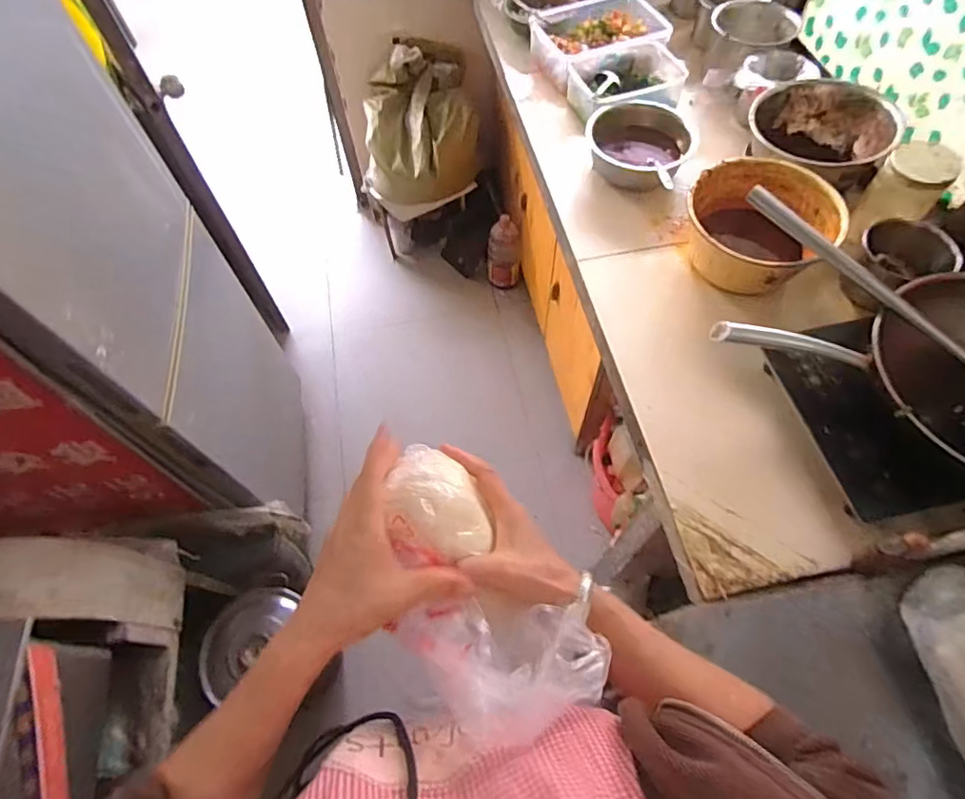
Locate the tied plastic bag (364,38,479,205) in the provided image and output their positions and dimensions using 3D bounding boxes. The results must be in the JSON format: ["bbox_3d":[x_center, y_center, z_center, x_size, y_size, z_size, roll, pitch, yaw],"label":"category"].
[{"bbox_3d":[-0.201,-0.892,1.726,0.390,0.308,0.368,-3,61,1],"label":"tied plastic bag"}]

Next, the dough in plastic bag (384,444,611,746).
[{"bbox_3d":[-0.011,0.140,0.418,0.115,0.072,0.232,-27,54,-12],"label":"dough in plastic bag"}]

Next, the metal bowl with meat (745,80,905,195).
[{"bbox_3d":[0.618,-0.480,1.018,0.243,0.128,0.255,-1,61,2],"label":"metal bowl with meat"}]

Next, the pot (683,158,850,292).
[{"bbox_3d":[0.470,-0.291,0.925,0.236,0.126,0.219,28,66,16],"label":"pot"}]

